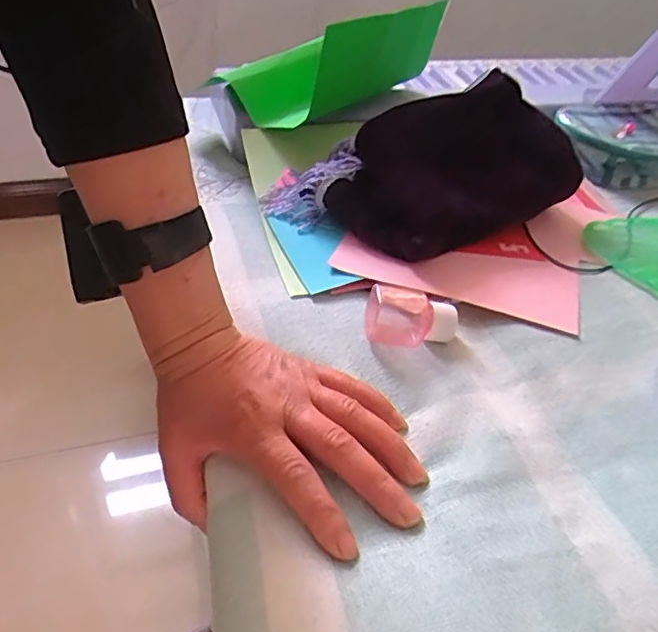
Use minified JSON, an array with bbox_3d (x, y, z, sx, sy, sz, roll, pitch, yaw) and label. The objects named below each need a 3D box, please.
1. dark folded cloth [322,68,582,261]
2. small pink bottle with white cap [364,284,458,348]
[{"bbox_3d":[0.108,-0.122,0.495,0.219,0.086,0.128,-27,50,-32],"label":"dark folded cloth"},{"bbox_3d":[0.053,0.001,0.386,0.058,0.025,0.034,13,41,9],"label":"small pink bottle with white cap"}]

